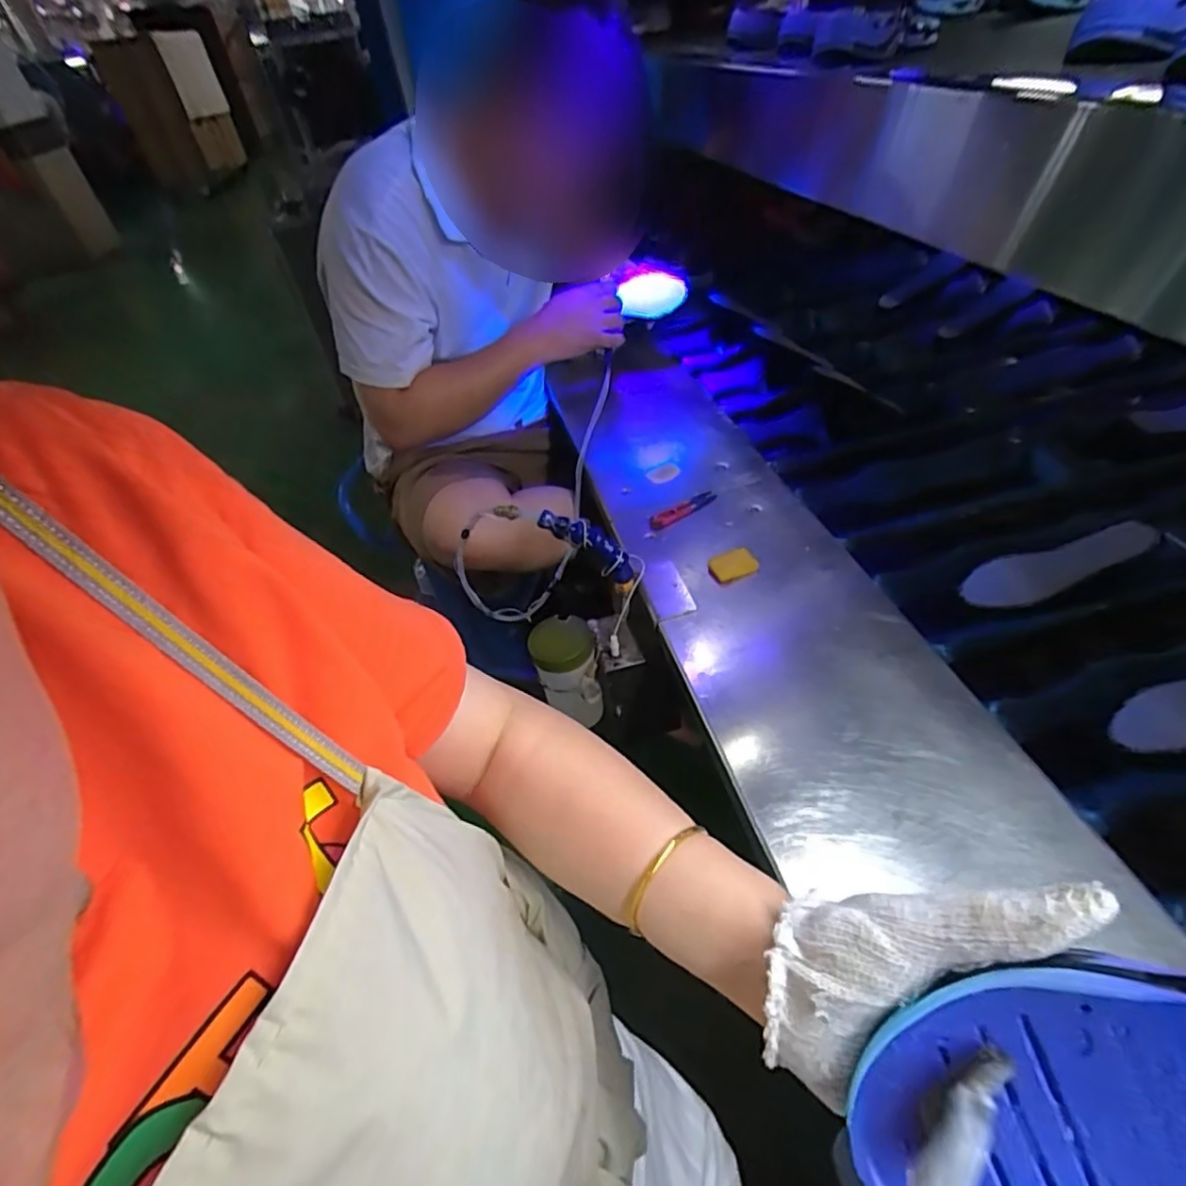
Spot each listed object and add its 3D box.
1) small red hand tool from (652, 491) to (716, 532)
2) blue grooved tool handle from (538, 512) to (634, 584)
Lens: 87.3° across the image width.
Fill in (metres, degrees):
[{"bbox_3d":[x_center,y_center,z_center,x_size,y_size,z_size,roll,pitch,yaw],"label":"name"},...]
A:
[{"bbox_3d":[0.118,-0.109,0.807,0.101,0.009,0.023,-29,49,-23],"label":"small red hand tool"},{"bbox_3d":[0.000,-0.056,0.691,0.127,0.038,0.024,33,42,-19],"label":"blue grooved tool handle"}]

